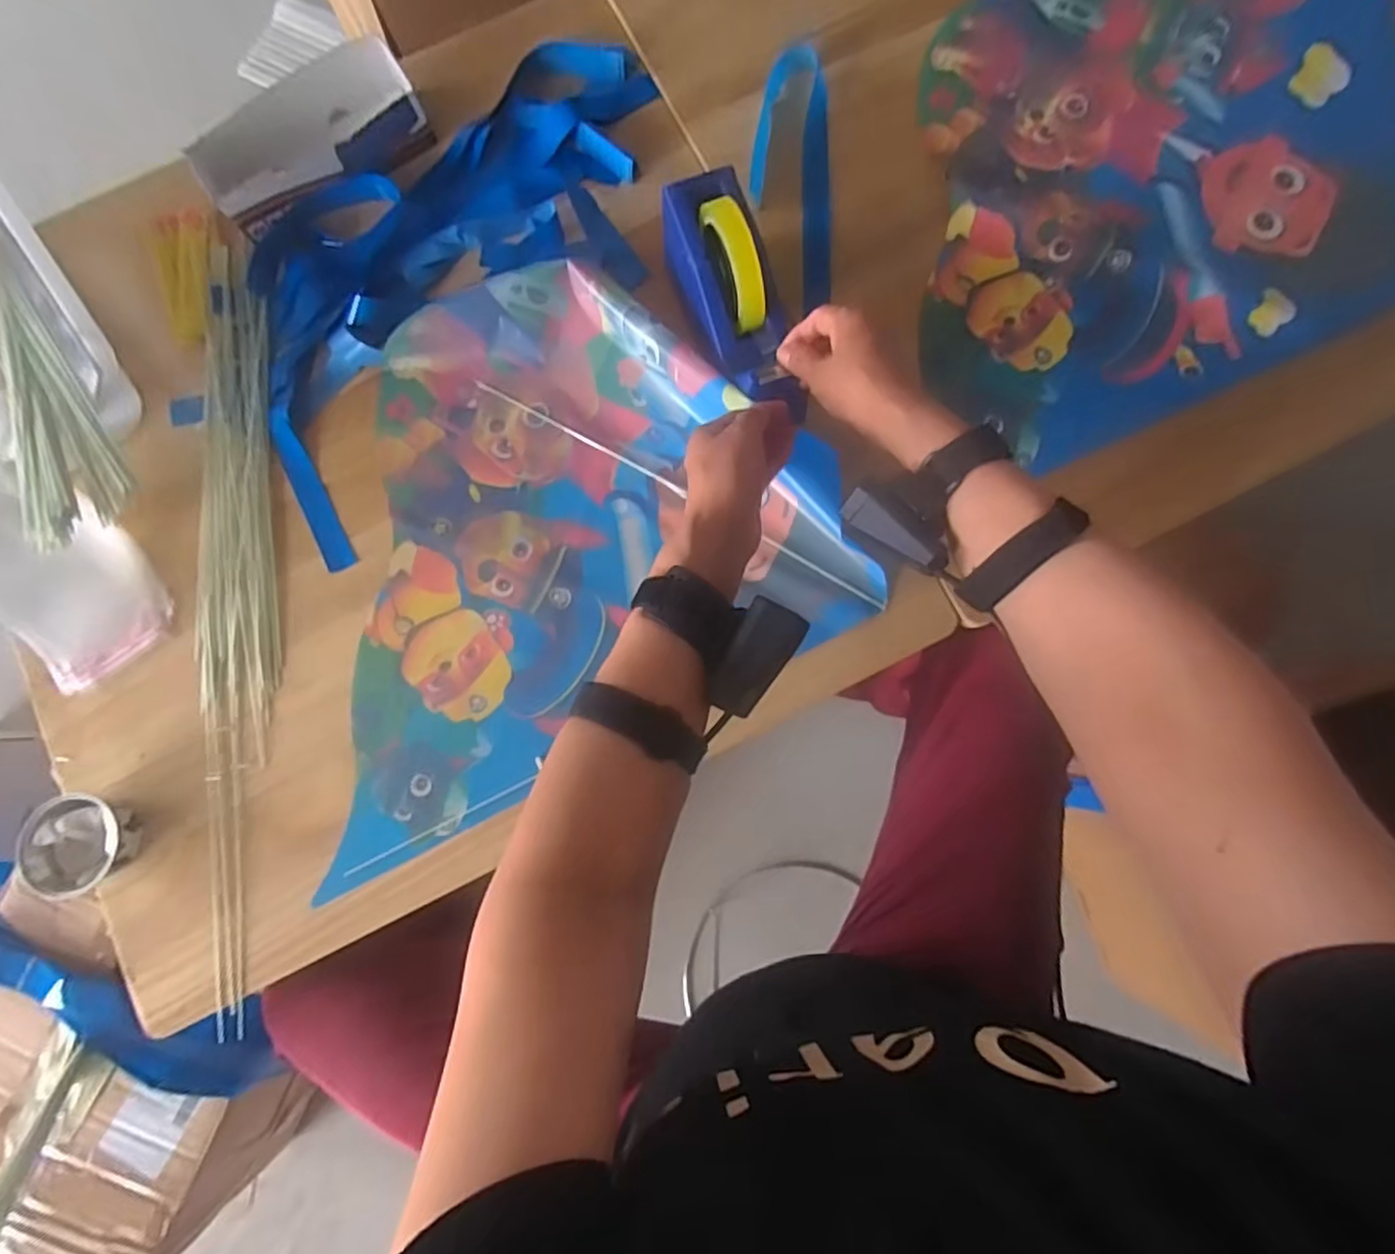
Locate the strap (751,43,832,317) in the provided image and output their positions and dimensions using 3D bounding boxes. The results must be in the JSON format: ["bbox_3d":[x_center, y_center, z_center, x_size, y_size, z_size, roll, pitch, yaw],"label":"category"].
[{"bbox_3d":[0.094,-0.447,0.665,0.079,0.028,0.259,0,83,0],"label":"strap"}]

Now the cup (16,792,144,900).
[{"bbox_3d":[-0.527,0.184,0.570,0.088,0.043,0.080,0,83,0],"label":"cup"}]

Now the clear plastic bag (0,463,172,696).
[{"bbox_3d":[-0.572,-0.046,0.592,0.124,0.027,0.179,-36,119,-13],"label":"clear plastic bag"}]

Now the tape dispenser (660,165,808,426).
[{"bbox_3d":[0.028,-0.285,0.552,0.074,0.075,0.193,-21,89,-3],"label":"tape dispenser"}]

